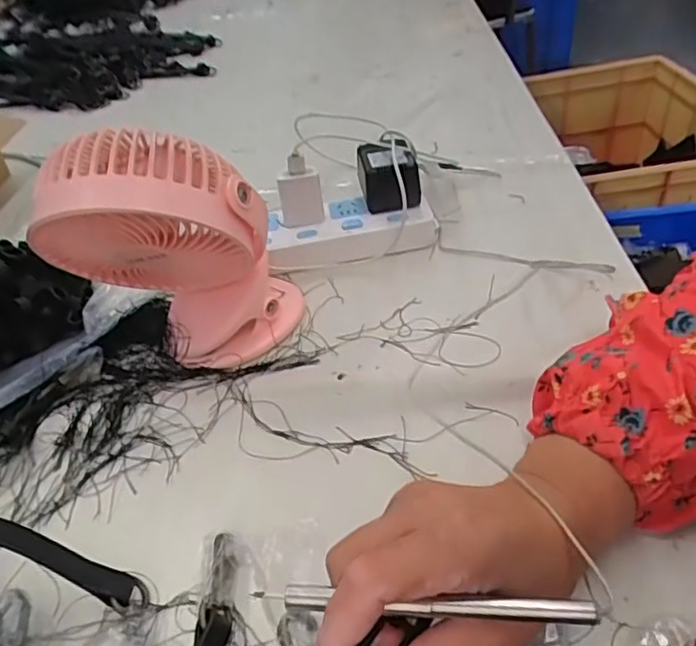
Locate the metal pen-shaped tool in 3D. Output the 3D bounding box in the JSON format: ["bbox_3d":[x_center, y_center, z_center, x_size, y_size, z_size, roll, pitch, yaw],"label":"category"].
[{"bbox_3d":[0.029,0.113,0.245,0.136,0.006,0.009,-1,41,9],"label":"metal pen-shaped tool"}]

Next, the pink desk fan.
[{"bbox_3d":[-0.120,-0.053,0.428,0.158,0.179,0.120,-13,40,-7],"label":"pink desk fan"}]

